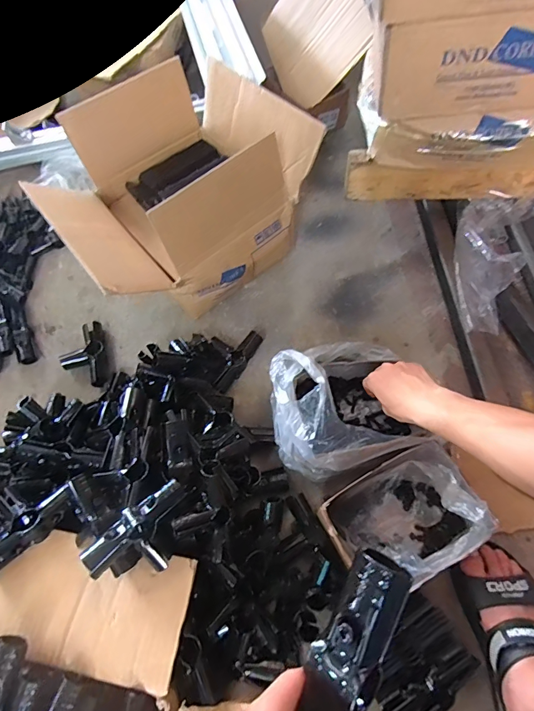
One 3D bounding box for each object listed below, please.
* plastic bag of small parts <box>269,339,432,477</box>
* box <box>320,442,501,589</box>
[{"bbox_3d":[0.117,0.079,0.634,0.212,0.146,0.199,-13,64,-4],"label":"plastic bag of small parts"},{"bbox_3d":[0.193,0.240,0.568,0.204,0.097,0.147,-25,66,-10],"label":"box"}]

